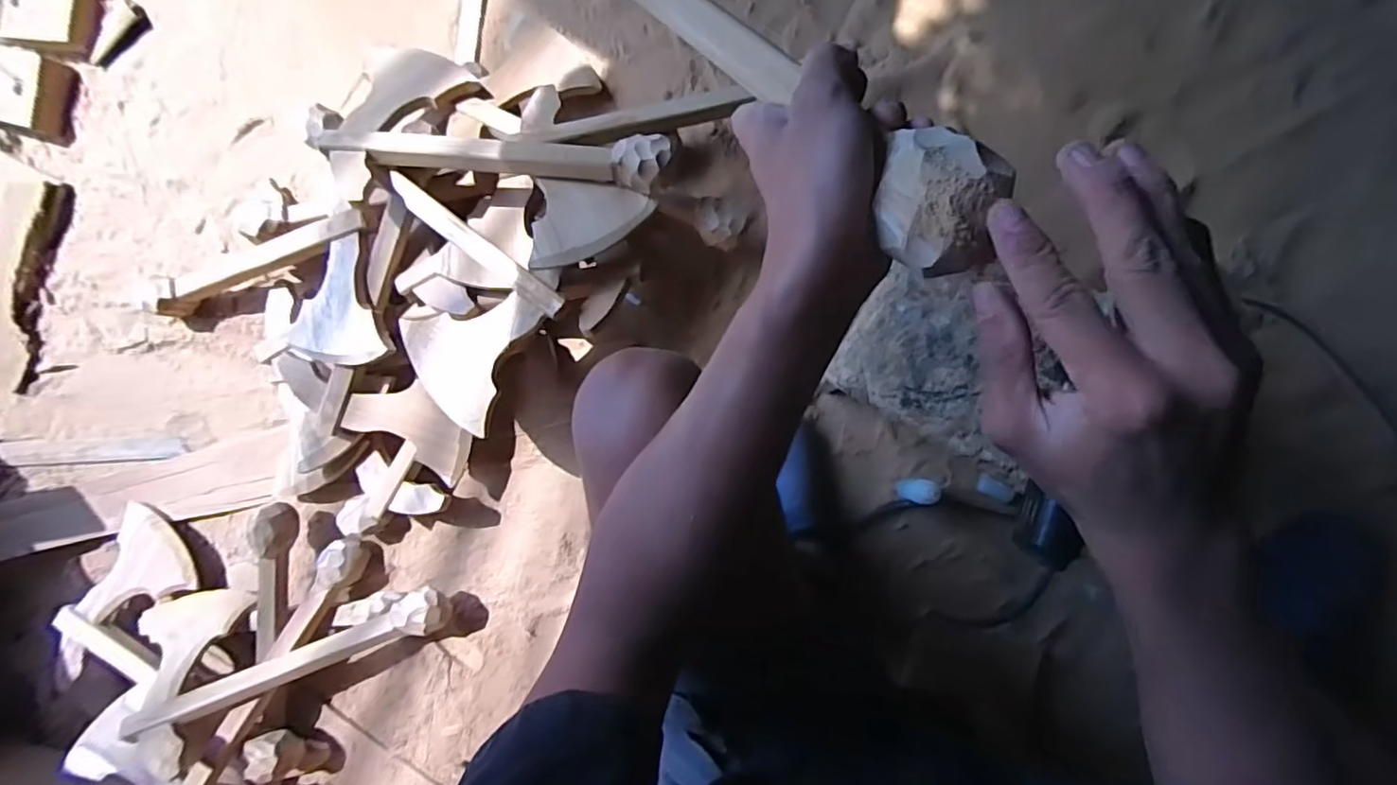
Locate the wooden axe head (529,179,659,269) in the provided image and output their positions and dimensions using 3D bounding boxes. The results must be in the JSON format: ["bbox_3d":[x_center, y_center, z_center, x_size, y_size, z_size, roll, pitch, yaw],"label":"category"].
[{"bbox_3d":[-0.124,-0.196,0.669,0.139,0.022,0.101,-22,72,-11],"label":"wooden axe head"}]

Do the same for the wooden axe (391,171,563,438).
[{"bbox_3d":[-0.290,-0.099,0.678,0.248,0.027,0.179,37,96,7],"label":"wooden axe"}]

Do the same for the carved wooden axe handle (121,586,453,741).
[{"bbox_3d":[-0.485,0.327,0.745,0.363,0.054,0.059,-21,89,-10],"label":"carved wooden axe handle"}]

